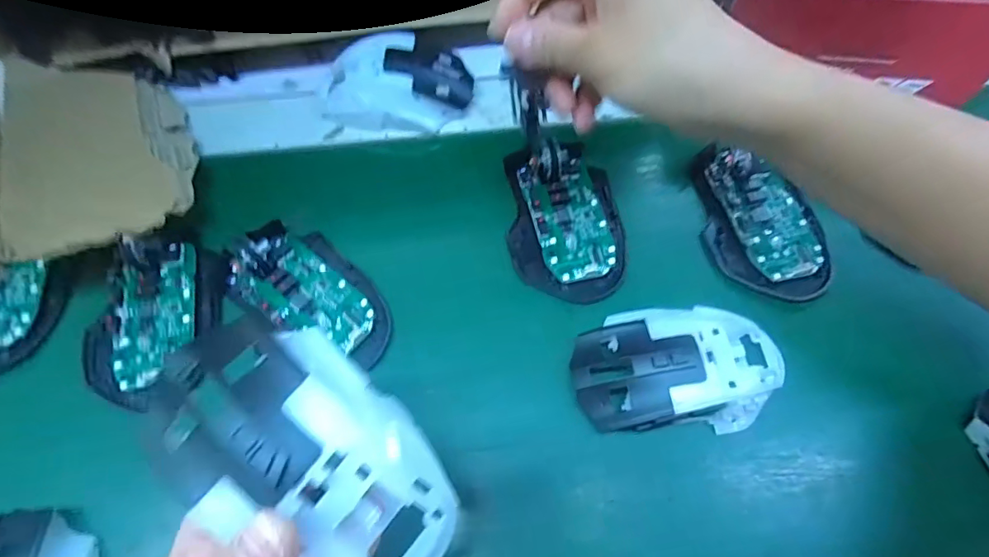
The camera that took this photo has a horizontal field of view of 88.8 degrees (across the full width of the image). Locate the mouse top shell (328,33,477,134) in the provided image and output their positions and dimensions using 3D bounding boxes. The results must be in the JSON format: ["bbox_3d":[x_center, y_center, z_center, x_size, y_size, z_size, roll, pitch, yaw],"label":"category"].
[{"bbox_3d":[-0.070,-0.143,0.369,0.104,0.031,0.063,7,65,3],"label":"mouse top shell"}]

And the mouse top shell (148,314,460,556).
[{"bbox_3d":[-0.061,0.062,0.177,0.104,0.042,0.059,40,75,12],"label":"mouse top shell"}]

